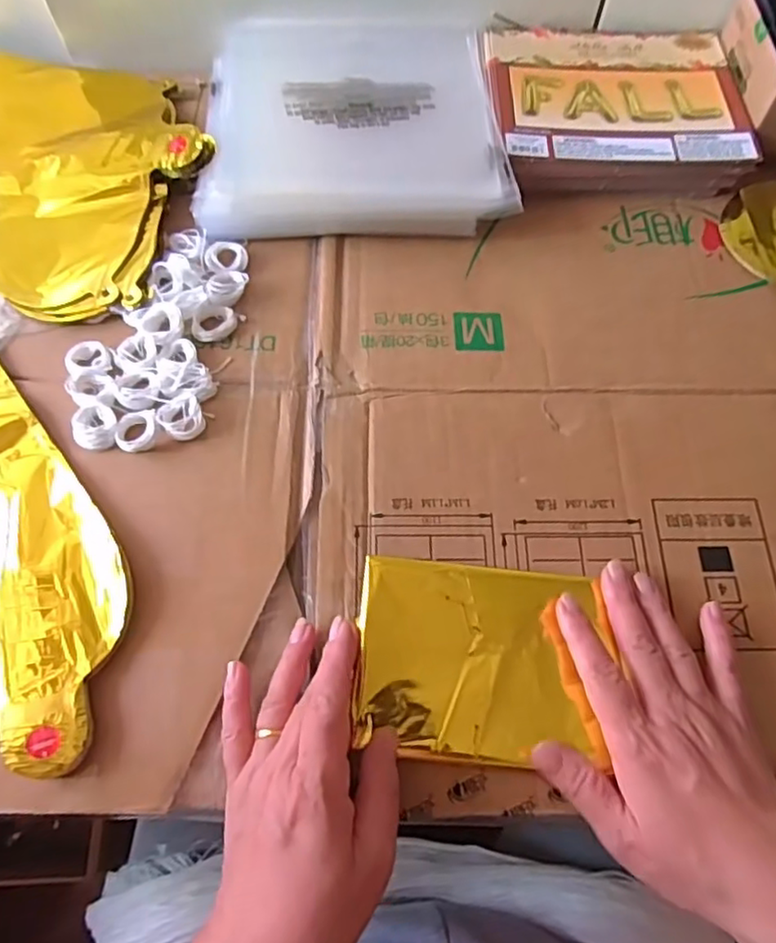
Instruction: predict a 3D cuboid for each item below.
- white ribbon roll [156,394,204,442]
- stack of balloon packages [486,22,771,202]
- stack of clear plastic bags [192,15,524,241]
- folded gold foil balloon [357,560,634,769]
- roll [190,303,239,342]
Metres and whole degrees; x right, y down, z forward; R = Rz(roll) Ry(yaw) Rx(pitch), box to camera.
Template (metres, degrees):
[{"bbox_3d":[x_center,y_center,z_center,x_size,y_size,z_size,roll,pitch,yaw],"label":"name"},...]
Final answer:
[{"bbox_3d":[-0.129,-0.033,0.397,0.026,0.011,0.027,0,65,-1],"label":"white ribbon roll"},{"bbox_3d":[0.181,-0.297,0.516,0.193,0.031,0.177,-3,65,-3],"label":"stack of balloon packages"},{"bbox_3d":[-0.030,-0.278,0.502,0.225,0.035,0.239,-3,65,-3],"label":"stack of clear plastic bags"},{"bbox_3d":[0.053,0.104,0.351,0.135,0.011,0.101,6,69,-6],"label":"folded gold foil balloon"},{"bbox_3d":[-0.118,-0.102,0.430,0.029,0.008,0.026,-12,66,-7],"label":"roll"}]

